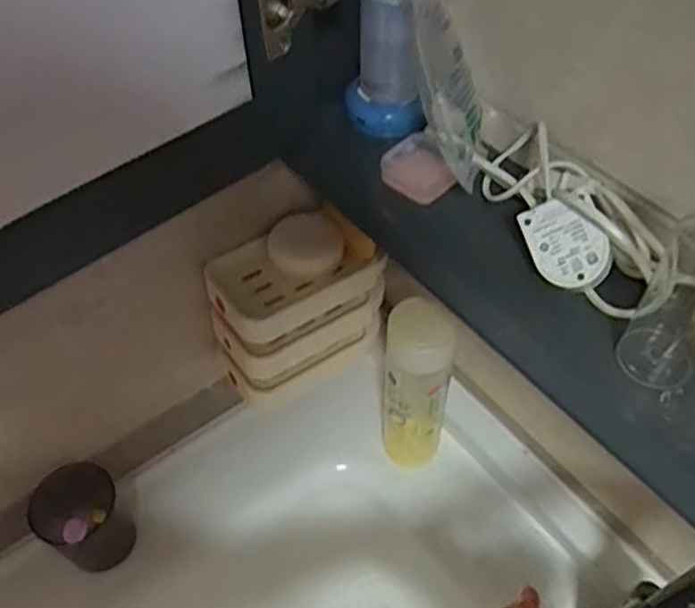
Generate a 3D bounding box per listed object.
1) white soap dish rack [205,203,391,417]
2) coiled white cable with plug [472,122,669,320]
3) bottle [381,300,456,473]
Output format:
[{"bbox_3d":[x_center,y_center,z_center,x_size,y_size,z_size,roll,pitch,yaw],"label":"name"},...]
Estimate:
[{"bbox_3d":[-0.049,0.003,0.598,0.149,0.133,0.088,-32,57,-23],"label":"white soap dish rack"},{"bbox_3d":[0.129,-0.054,0.403,0.065,0.041,0.156,-20,53,-14],"label":"coiled white cable with plug"},{"bbox_3d":[0.063,0.078,0.616,0.059,0.198,0.049,4,51,4],"label":"bottle"}]

